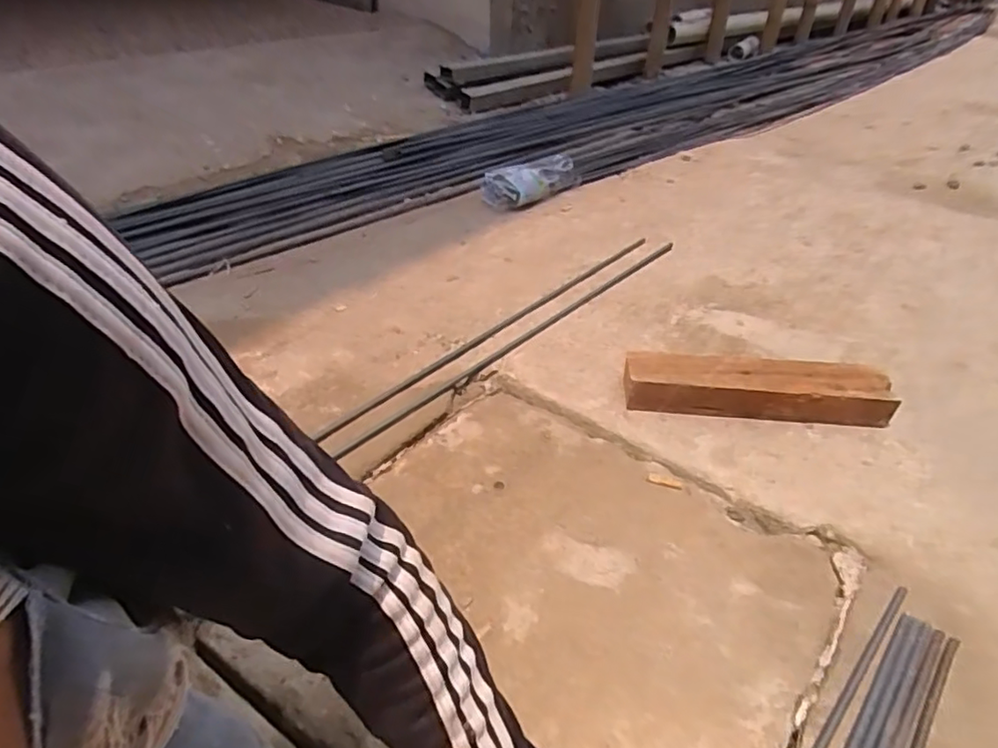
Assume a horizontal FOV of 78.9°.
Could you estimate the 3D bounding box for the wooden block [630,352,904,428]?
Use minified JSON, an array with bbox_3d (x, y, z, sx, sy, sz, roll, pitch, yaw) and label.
[{"bbox_3d":[0.341,0.020,0.813,0.335,0.062,0.073,5,37,7],"label":"wooden block"}]

